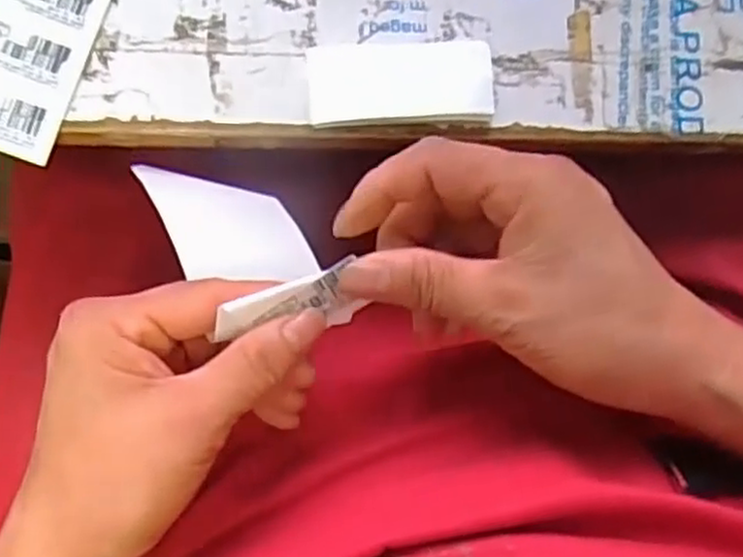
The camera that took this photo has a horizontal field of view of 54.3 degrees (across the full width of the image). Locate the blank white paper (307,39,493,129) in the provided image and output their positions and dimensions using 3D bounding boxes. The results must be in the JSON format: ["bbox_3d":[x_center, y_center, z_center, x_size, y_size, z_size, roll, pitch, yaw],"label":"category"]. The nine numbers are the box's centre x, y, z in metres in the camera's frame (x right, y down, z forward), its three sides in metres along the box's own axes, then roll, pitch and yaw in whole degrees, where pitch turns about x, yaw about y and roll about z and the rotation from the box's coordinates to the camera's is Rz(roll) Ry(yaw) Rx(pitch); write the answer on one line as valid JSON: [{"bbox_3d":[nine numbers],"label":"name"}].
[{"bbox_3d":[0.012,-0.084,0.306,0.076,0.014,0.037,-2,88,-9],"label":"blank white paper"}]

